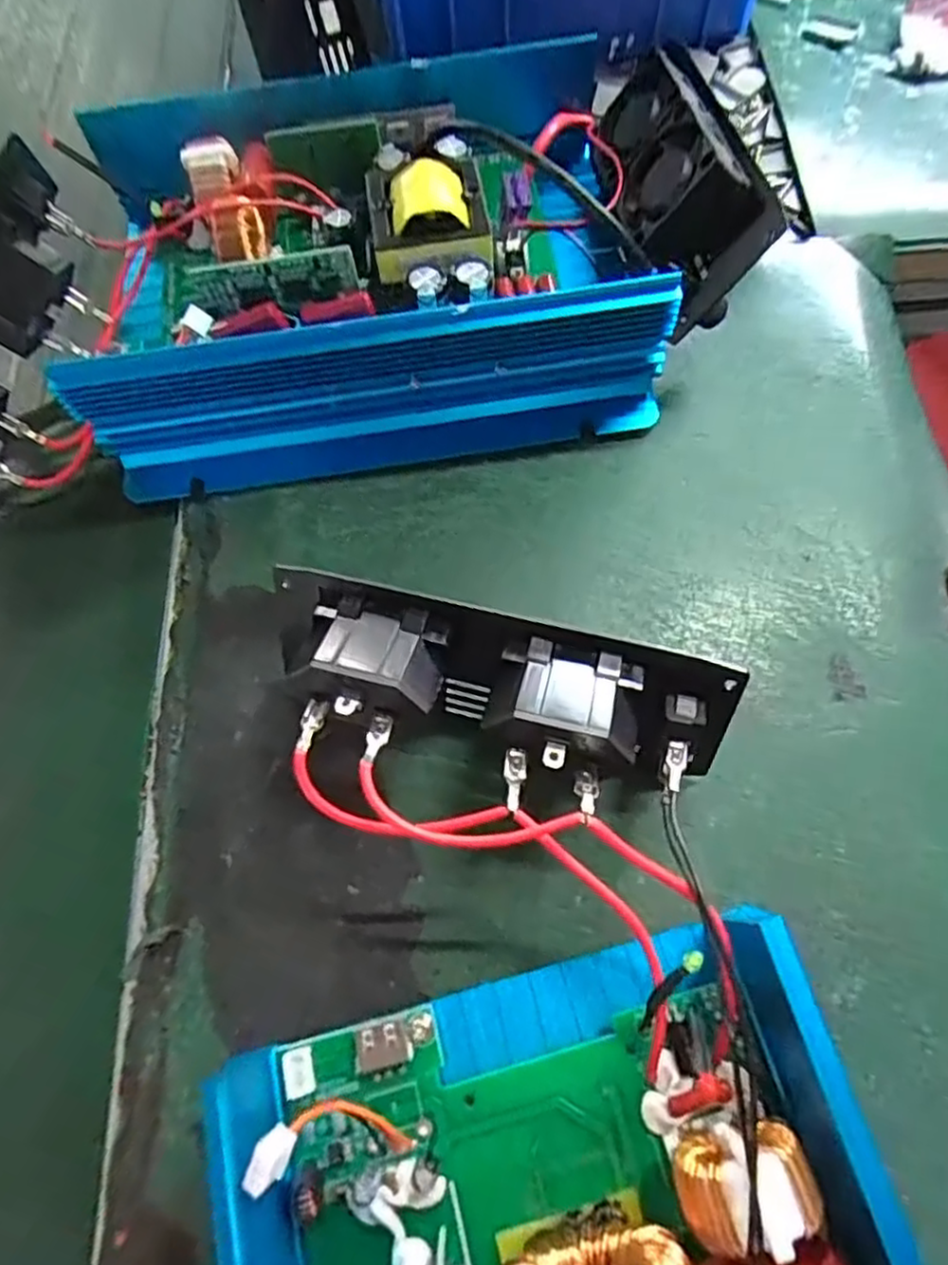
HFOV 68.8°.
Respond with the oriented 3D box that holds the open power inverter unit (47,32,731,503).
[{"bbox_3d":[-0.036,-0.147,0.276,0.253,0.061,0.163,-12,69,-2],"label":"open power inverter unit"}]

